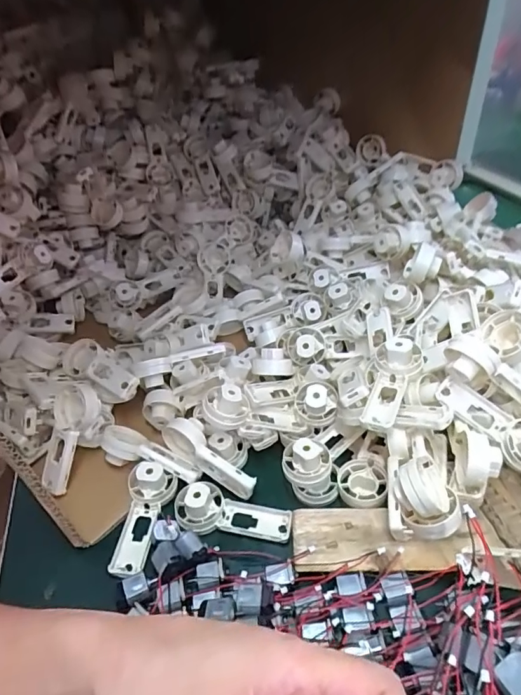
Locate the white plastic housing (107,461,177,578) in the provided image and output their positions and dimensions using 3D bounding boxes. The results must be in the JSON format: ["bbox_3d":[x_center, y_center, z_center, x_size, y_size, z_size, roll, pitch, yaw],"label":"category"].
[{"bbox_3d":[-0.094,0.135,0.358,0.037,0.024,0.084,4,54,10],"label":"white plastic housing"}]

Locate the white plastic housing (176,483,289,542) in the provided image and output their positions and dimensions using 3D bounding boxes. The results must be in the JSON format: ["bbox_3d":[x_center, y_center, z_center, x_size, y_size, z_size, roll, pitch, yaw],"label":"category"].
[{"bbox_3d":[-0.023,0.132,0.358,0.091,0.022,0.038,12,39,1],"label":"white plastic housing"}]

